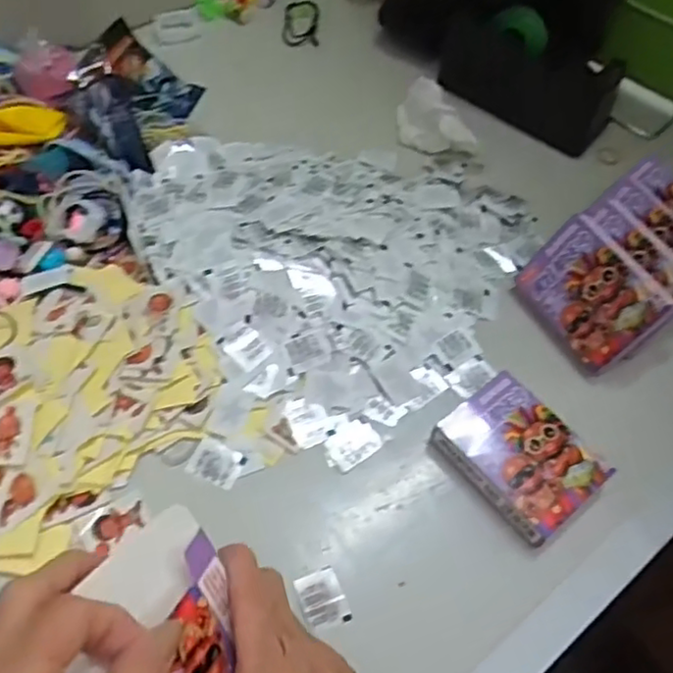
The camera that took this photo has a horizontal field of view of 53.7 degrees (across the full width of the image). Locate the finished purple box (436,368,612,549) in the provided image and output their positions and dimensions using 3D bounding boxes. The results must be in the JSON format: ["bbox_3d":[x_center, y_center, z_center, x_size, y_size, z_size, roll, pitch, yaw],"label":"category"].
[{"bbox_3d":[0.113,0.072,0.411,0.064,0.024,0.090,-32,65,-21],"label":"finished purple box"}]

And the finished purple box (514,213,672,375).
[{"bbox_3d":[0.172,-0.029,0.452,0.019,0.069,0.091,-1,52,-45],"label":"finished purple box"}]

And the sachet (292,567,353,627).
[{"bbox_3d":[-0.008,0.147,0.373,0.024,0.005,0.031,-18,60,-14],"label":"sachet"}]

